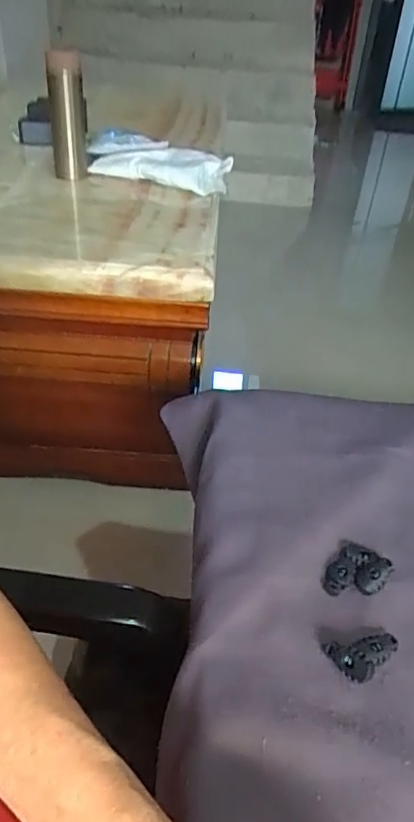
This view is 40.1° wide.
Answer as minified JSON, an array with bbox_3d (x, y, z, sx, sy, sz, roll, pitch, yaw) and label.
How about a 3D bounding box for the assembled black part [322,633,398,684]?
[{"bbox_3d":[0.094,0.142,0.342,0.042,0.010,0.030,-22,46,-33],"label":"assembled black part"}]

